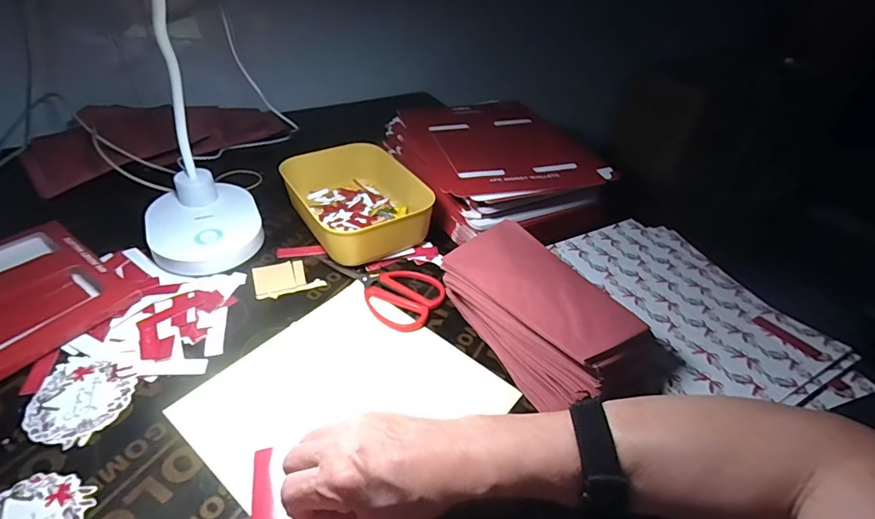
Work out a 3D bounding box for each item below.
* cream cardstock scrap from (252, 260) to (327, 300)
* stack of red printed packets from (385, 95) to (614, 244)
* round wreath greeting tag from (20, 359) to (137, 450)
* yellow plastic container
[{"bbox_3d":[-0.166,0.018,0.506,0.068,0.004,0.053,-17,45,-22],"label":"cream cardstock scrap"},{"bbox_3d":[0.073,-0.138,0.649,0.217,0.070,0.259,-14,43,-19],"label":"stack of red printed packets"},{"bbox_3d":[-0.296,0.115,0.379,0.080,0.004,0.073,2,41,-1],"label":"round wreath greeting tag"},{"bbox_3d":[-0.100,-0.078,0.580,0.132,0.059,0.187,-17,45,-25],"label":"yellow plastic container"}]

